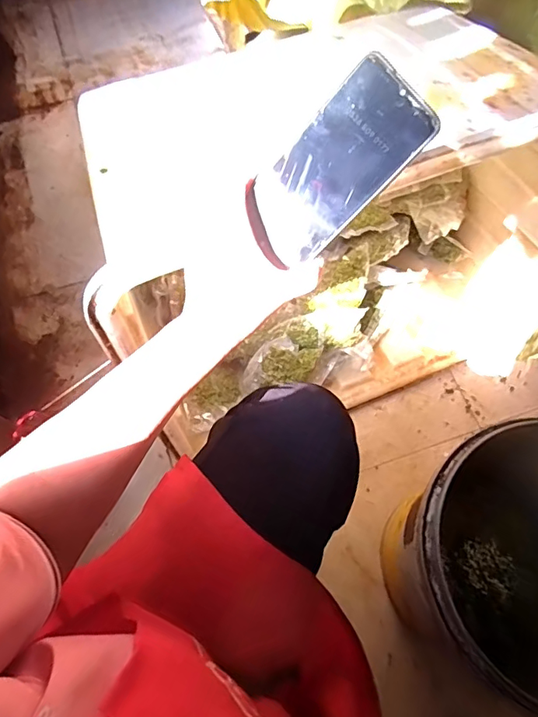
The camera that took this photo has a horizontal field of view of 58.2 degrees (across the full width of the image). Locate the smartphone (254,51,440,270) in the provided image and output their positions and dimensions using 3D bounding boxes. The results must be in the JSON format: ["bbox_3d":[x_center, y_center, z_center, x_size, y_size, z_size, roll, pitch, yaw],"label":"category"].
[{"bbox_3d":[0.050,-0.143,0.365,0.074,0.007,0.145,45,107,-6],"label":"smartphone"}]

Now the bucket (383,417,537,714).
[{"bbox_3d":[0.339,0.291,0.698,0.319,0.371,0.305,-20,68,-8],"label":"bucket"}]

